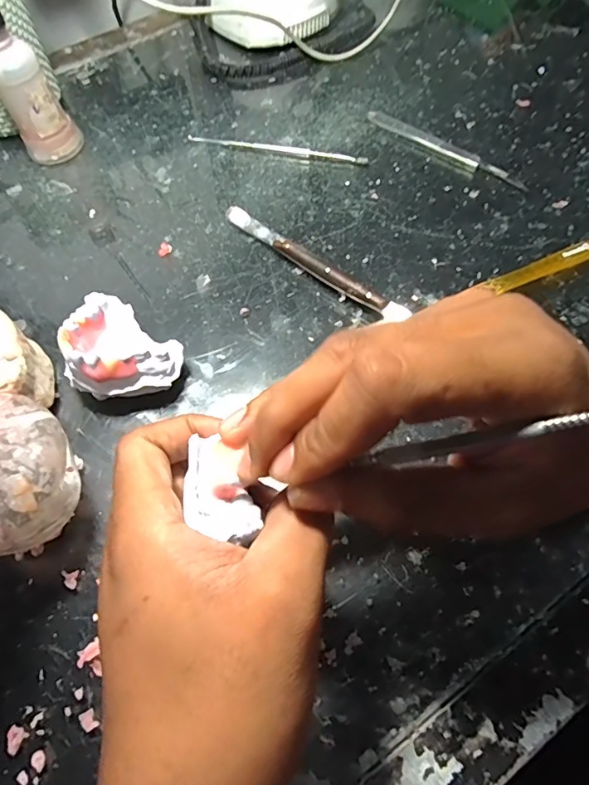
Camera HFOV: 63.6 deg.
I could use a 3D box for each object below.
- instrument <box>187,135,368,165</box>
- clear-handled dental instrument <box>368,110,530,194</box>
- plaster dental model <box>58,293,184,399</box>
[{"bbox_3d":[-0.015,-0.189,0.369,0.143,0.006,0.008,14,65,9],"label":"instrument"},{"bbox_3d":[0.113,-0.185,0.359,0.136,0.006,0.011,37,70,19],"label":"clear-handled dental instrument"},{"bbox_3d":[-0.100,-0.024,0.265,0.053,0.044,0.069,-39,68,-16],"label":"plaster dental model"}]

